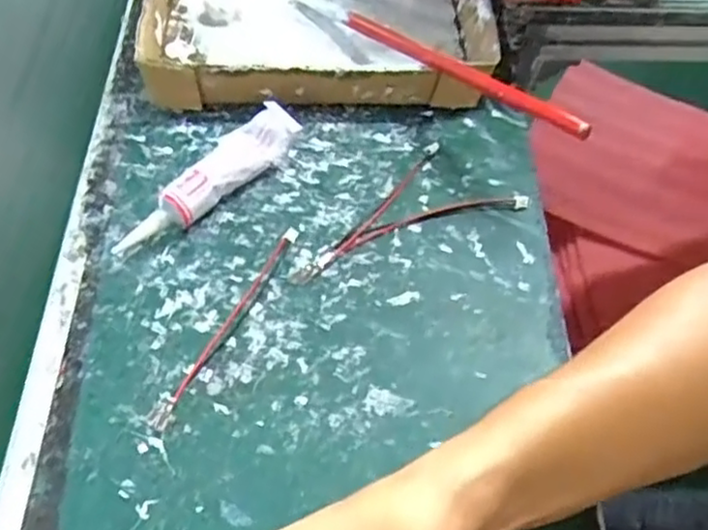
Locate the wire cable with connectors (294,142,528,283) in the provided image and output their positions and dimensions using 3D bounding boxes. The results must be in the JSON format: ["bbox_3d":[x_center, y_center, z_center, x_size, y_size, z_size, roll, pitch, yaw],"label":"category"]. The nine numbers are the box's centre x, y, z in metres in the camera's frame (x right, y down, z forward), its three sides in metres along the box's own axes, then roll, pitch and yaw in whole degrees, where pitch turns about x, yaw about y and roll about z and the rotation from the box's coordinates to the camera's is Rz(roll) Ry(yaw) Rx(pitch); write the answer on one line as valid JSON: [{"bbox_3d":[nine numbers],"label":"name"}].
[{"bbox_3d":[0.025,-0.036,0.422,0.147,0.006,0.066,-23,60,-15],"label":"wire cable with connectors"}]

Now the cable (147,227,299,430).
[{"bbox_3d":[-0.068,0.030,0.378,0.010,0.007,0.135,24,60,14],"label":"cable"}]

